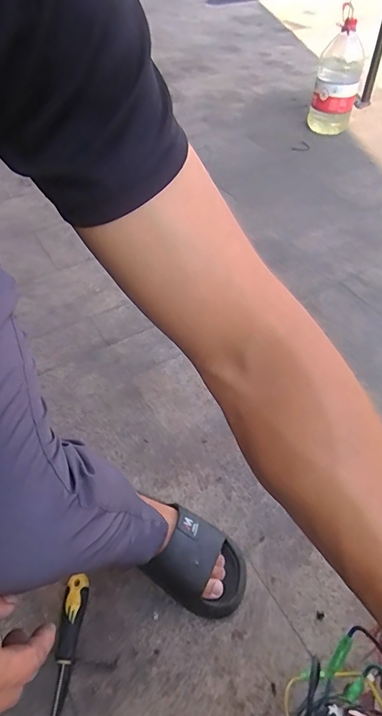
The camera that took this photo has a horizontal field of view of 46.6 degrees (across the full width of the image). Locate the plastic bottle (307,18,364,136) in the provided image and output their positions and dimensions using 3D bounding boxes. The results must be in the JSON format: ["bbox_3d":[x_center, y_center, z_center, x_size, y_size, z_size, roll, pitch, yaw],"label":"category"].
[{"bbox_3d":[0.495,-0.941,1.500,0.136,0.312,0.172,13,50,10],"label":"plastic bottle"}]

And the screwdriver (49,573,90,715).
[{"bbox_3d":[-0.169,0.407,0.584,0.030,0.033,0.217,4,49,1],"label":"screwdriver"}]

